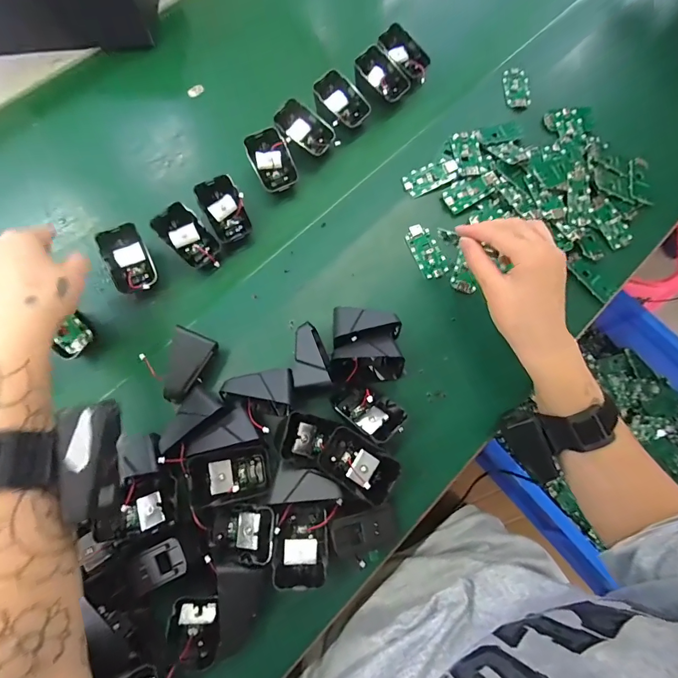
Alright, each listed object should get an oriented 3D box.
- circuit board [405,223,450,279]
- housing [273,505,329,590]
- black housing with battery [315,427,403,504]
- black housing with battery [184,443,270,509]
[{"bbox_3d":[0.098,-0.099,0.440,0.031,0.007,0.065,-21,74,-7],"label":"circuit board"},{"bbox_3d":[-0.032,0.177,0.338,0.044,0.033,0.058,-1,72,-1],"label":"housing"},{"bbox_3d":[0.018,0.113,0.356,0.067,0.022,0.042,35,75,10],"label":"black housing with battery"},{"bbox_3d":[-0.097,0.121,0.351,0.065,0.031,0.045,-12,73,-4],"label":"black housing with battery"}]

